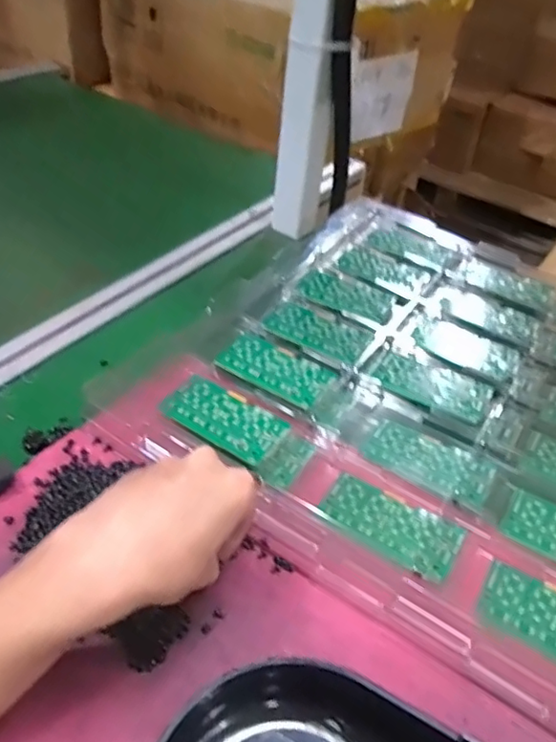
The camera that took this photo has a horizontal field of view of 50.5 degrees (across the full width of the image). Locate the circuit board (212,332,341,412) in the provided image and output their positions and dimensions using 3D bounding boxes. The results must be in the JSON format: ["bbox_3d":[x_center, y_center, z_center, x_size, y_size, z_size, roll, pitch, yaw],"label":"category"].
[{"bbox_3d":[-0.002,-0.002,0.490,0.091,0.005,0.051,26,46,19],"label":"circuit board"}]

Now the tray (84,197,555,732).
[{"bbox_3d":[0.253,0.061,0.461,0.659,0.027,0.438,29,47,21],"label":"tray"}]

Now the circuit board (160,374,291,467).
[{"bbox_3d":[-0.040,0.035,0.442,0.092,0.006,0.048,28,49,25],"label":"circuit board"}]

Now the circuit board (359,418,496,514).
[{"bbox_3d":[0.114,0.069,0.448,0.092,0.005,0.048,29,47,21],"label":"circuit board"}]

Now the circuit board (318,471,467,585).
[{"bbox_3d":[0.076,0.104,0.401,0.092,0.004,0.047,23,45,25],"label":"circuit board"}]

